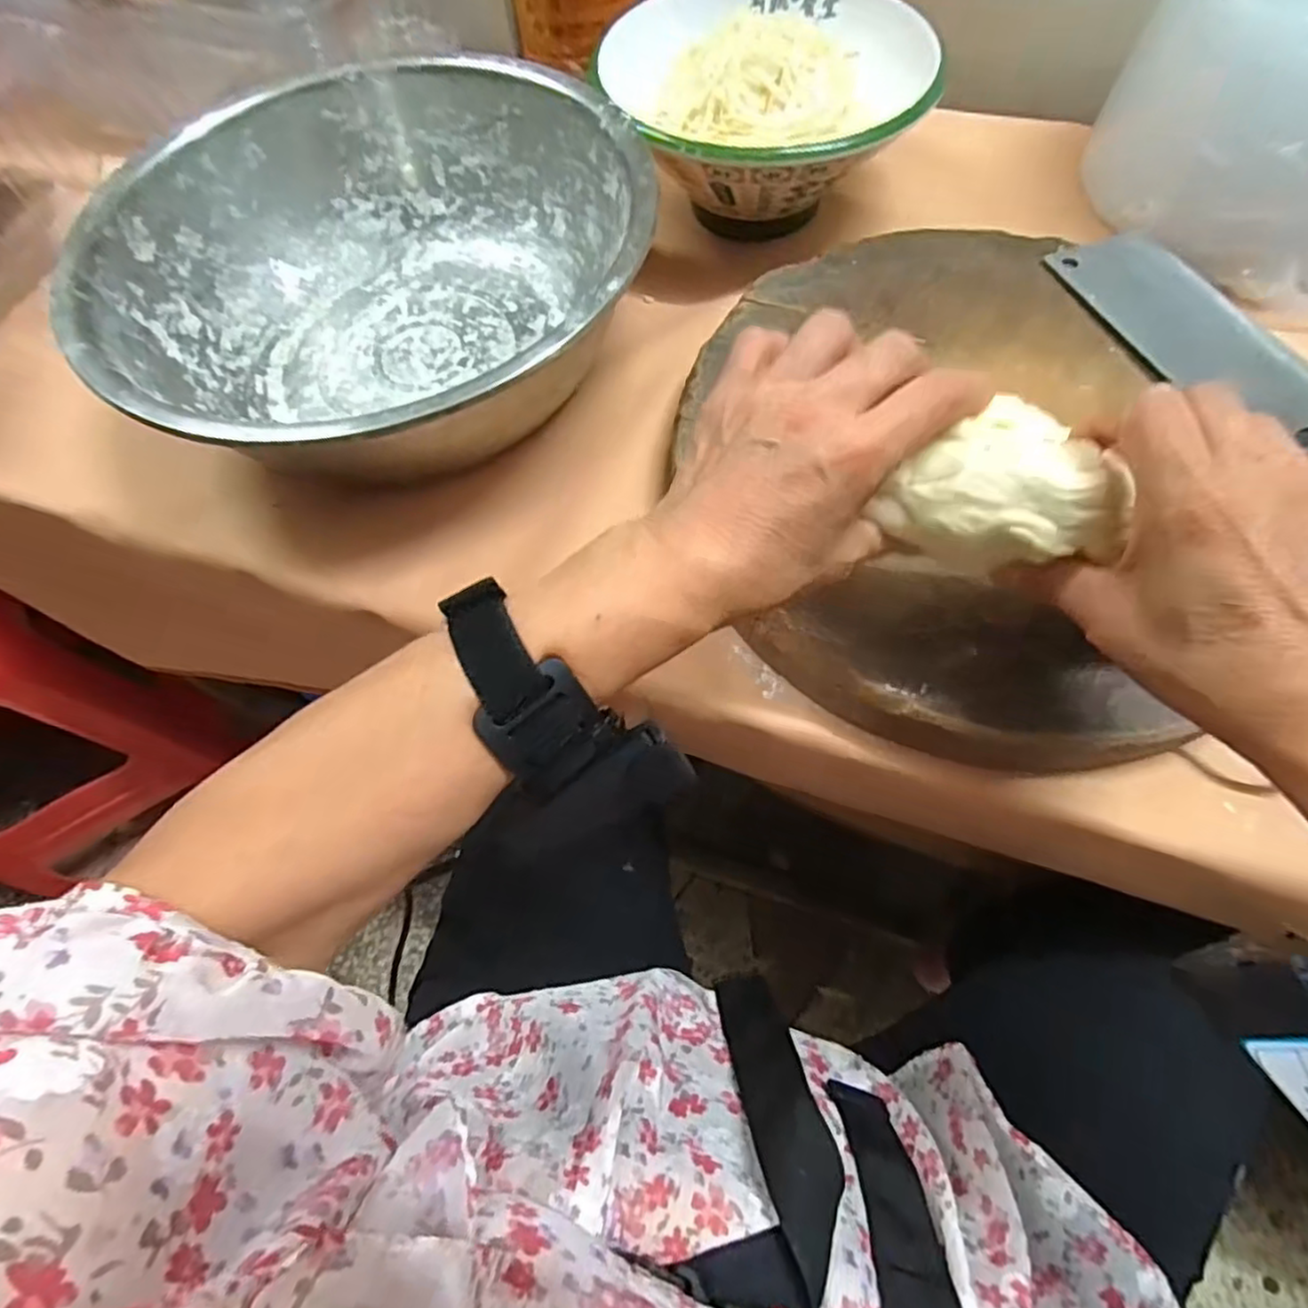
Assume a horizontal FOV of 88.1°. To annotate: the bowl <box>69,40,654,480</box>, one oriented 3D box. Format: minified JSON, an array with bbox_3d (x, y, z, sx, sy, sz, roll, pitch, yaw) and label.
[{"bbox_3d":[-0.168,-0.233,0.433,0.329,0.098,0.323,-1,64,2],"label":"bowl"}]

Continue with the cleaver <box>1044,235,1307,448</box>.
[{"bbox_3d":[0.337,-0.148,0.373,0.077,0.020,0.292,-18,64,-6],"label":"cleaver"}]

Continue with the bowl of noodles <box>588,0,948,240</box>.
[{"bbox_3d":[0.068,-0.383,0.500,0.201,0.113,0.236,-19,64,-7],"label":"bowl of noodles"}]

